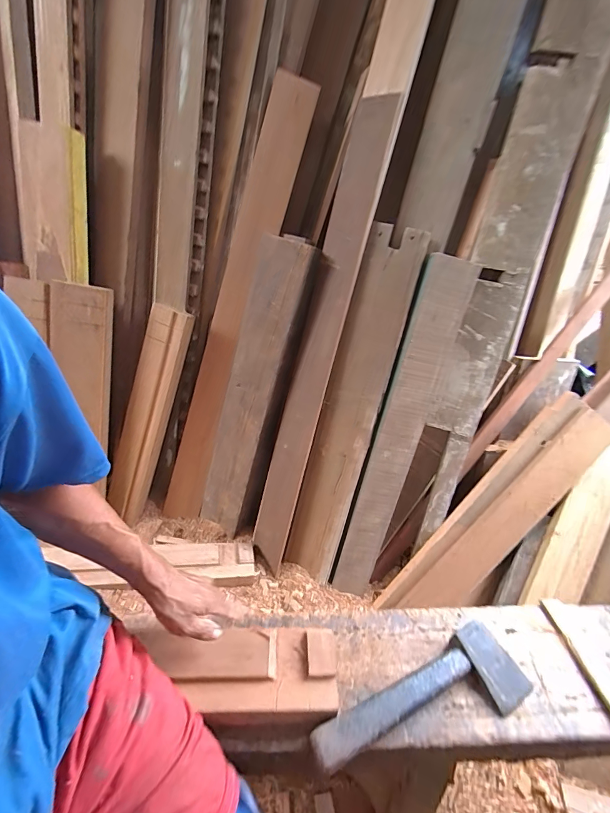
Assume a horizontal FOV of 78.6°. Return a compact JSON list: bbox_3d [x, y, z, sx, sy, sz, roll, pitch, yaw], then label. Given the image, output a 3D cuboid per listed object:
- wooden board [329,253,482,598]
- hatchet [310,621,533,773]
[{"bbox_3d":[0.223,0.103,0.950,0.135,0.904,0.023,10,18,-15],"label":"wooden board"},{"bbox_3d":[0.173,0.416,0.513,0.325,0.042,0.101,-15,37,-25],"label":"hatchet"}]

